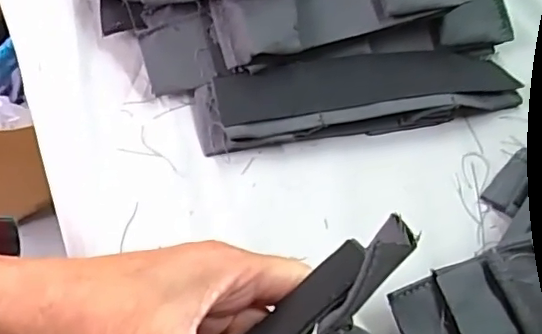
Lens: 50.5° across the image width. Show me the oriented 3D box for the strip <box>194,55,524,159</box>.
[{"bbox_3d":[0.054,-0.043,0.349,0.194,0.018,0.046,-8,56,-9],"label":"strip"}]

